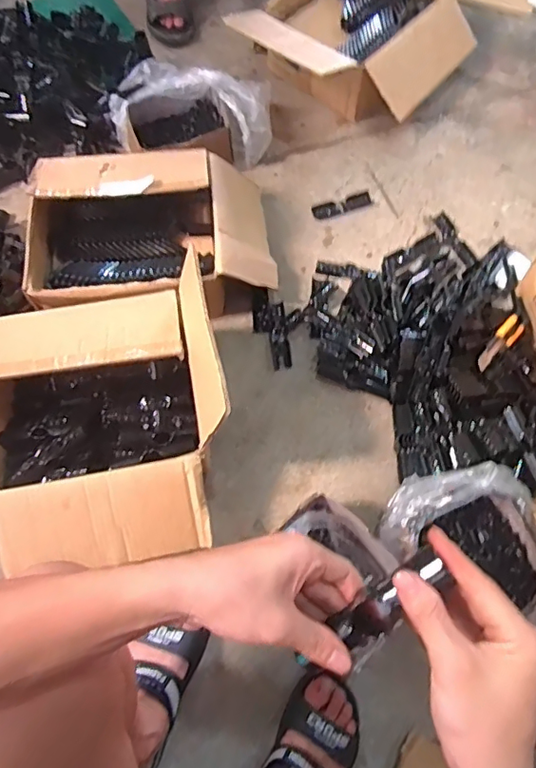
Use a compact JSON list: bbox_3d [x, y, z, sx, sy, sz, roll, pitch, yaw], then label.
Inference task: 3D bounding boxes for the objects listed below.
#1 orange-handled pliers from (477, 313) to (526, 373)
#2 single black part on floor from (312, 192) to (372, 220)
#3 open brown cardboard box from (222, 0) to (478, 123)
[{"bbox_3d":[0.400,-0.071,0.925,0.034,0.025,0.139,40,73,14],"label":"orange-handled pliers"},{"bbox_3d":[0.154,-0.368,1.108,0.128,0.014,0.030,-21,68,-7],"label":"single black part on floor"},{"bbox_3d":[0.212,-0.769,1.178,0.421,0.173,0.550,32,71,11],"label":"open brown cardboard box"}]

